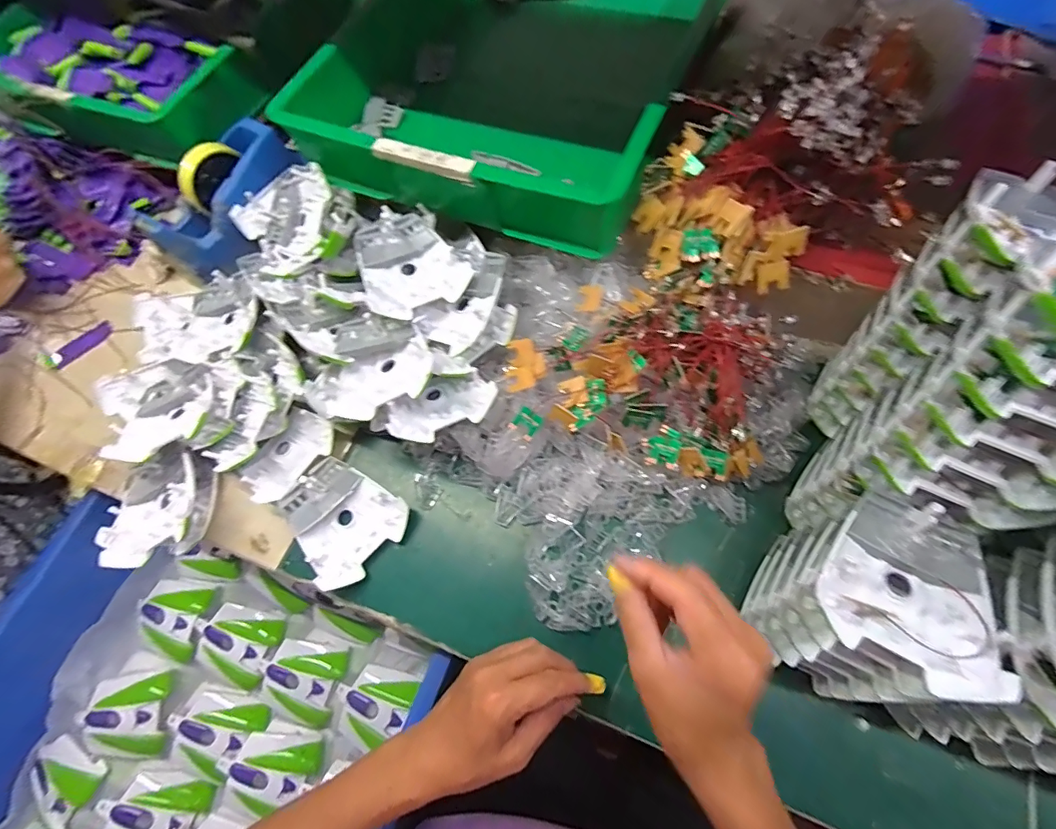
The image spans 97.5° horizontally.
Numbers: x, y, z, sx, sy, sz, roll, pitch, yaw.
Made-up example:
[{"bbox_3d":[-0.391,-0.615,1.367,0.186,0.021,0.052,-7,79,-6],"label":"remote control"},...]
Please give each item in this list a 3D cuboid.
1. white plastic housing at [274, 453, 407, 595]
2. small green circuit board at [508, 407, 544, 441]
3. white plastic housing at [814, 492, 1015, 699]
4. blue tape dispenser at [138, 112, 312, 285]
[{"bbox_3d":[-0.181,0.100,0.454,0.096,0.026,0.108,-43,72,-13],"label":"white plastic housing"},{"bbox_3d":[-0.001,0.009,0.437,0.024,0.011,0.024,34,102,1],"label":"small green circuit board"},{"bbox_3d":[0.241,0.105,0.292,0.094,0.030,0.111,27,62,19],"label":"white plastic housing"},{"bbox_3d":[-0.376,-0.268,0.554,0.117,0.079,0.195,33,91,15],"label":"blue tape dispenser"}]

